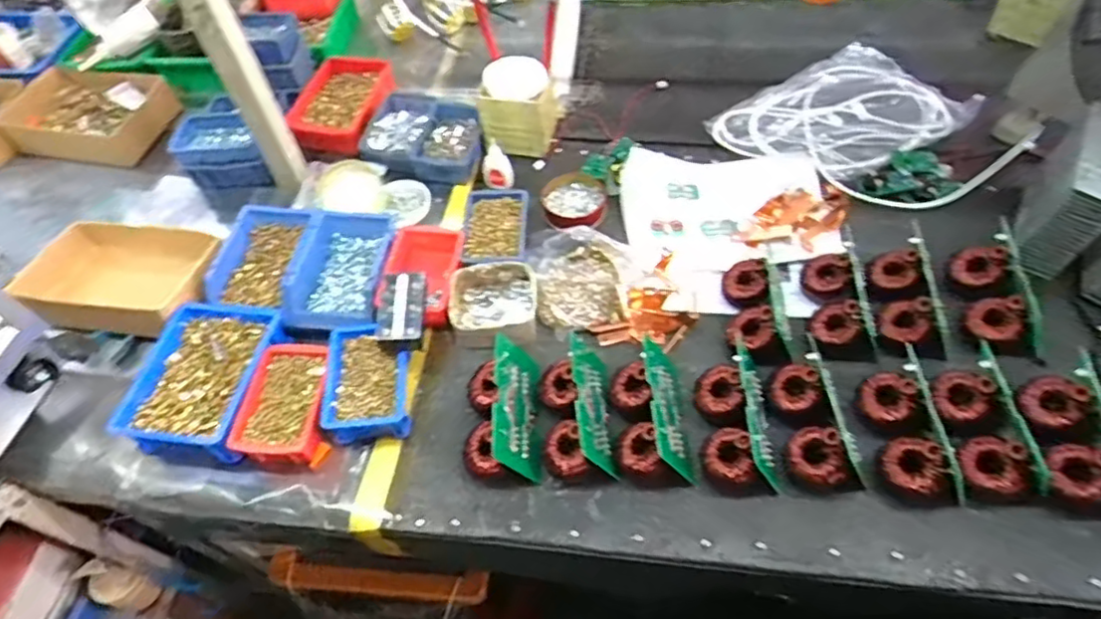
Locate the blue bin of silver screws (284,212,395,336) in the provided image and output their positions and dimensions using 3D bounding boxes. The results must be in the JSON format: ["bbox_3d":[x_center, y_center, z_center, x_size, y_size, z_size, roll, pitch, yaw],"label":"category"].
[{"bbox_3d":[-0.300,-0.047,0.936,0.139,0.060,0.195,0,55,4],"label":"blue bin of silver screws"}]

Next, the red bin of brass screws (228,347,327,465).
[{"bbox_3d":[-0.338,0.121,0.837,0.099,0.044,0.150,-1,55,4],"label":"red bin of brass screws"}]

